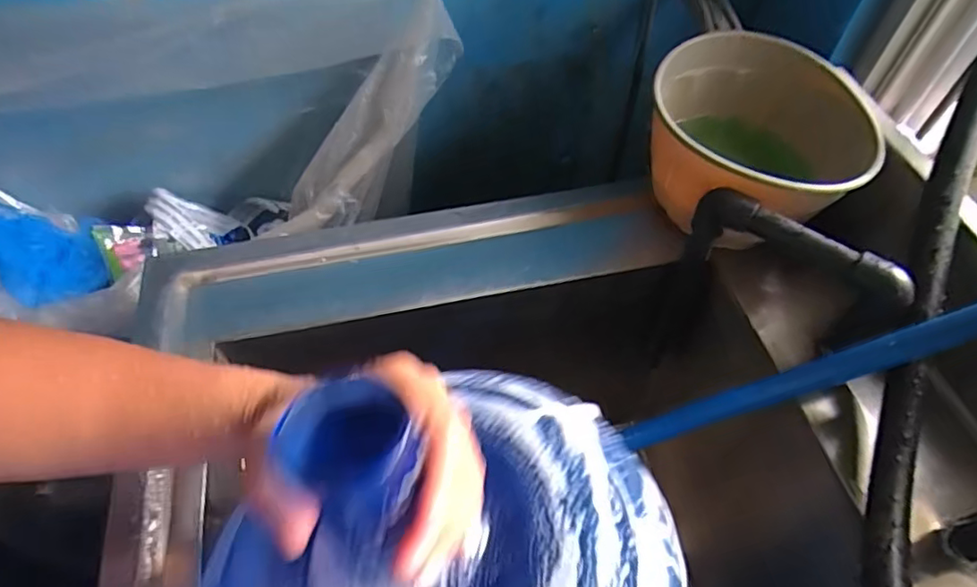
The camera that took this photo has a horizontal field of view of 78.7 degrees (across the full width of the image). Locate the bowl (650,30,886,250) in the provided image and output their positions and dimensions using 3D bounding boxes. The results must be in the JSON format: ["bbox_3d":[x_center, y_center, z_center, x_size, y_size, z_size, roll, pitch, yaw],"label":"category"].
[{"bbox_3d":[0.222,-0.121,0.515,0.167,0.112,0.168,13,56,9],"label":"bowl"}]

